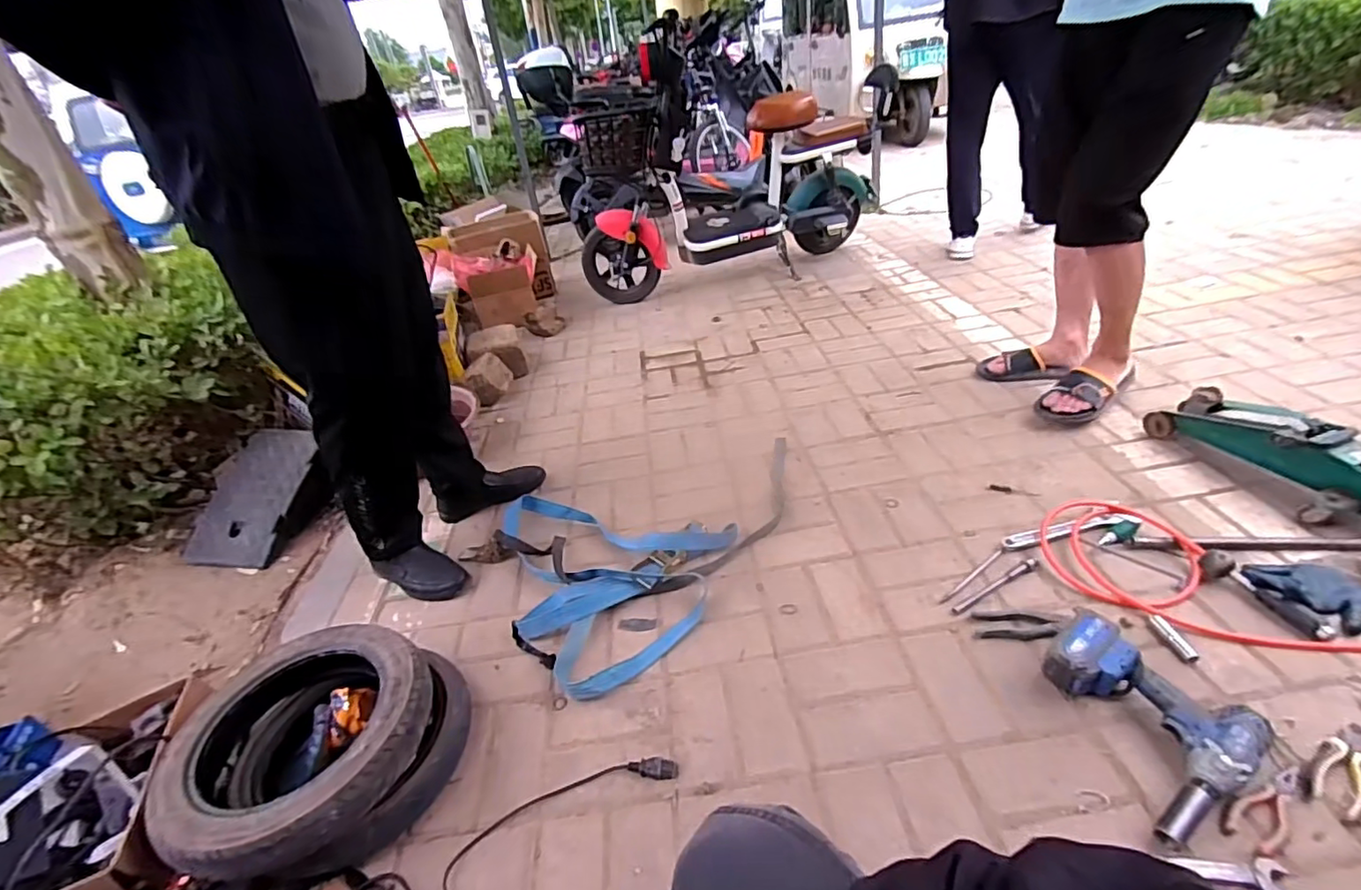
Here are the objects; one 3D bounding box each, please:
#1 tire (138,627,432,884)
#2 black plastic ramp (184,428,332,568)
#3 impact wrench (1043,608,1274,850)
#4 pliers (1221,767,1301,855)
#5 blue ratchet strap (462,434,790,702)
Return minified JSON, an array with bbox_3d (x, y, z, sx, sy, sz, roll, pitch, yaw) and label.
[{"bbox_3d":[-0.556,0.417,0.850,0.347,0.069,0.351,15,40,29],"label":"tire"},{"bbox_3d":[-1.102,0.128,1.507,0.277,0.151,0.368,2,35,13],"label":"black plastic ramp"},{"bbox_3d":[0.622,0.363,0.805,0.199,0.080,0.252,-20,36,-18],"label":"impact wrench"},{"bbox_3d":[0.746,0.458,0.737,0.147,0.013,0.049,-22,37,-20],"label":"pliers"},{"bbox_3d":[-0.064,0.161,1.329,0.782,0.033,0.550,-33,42,-32],"label":"blue ratchet strap"}]

